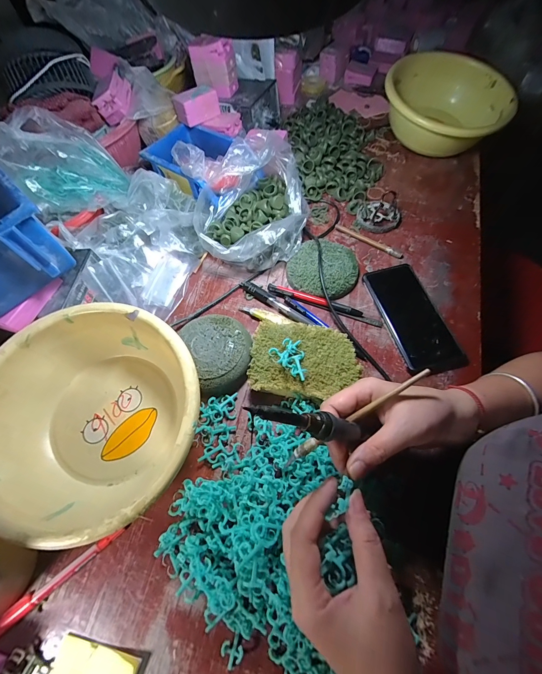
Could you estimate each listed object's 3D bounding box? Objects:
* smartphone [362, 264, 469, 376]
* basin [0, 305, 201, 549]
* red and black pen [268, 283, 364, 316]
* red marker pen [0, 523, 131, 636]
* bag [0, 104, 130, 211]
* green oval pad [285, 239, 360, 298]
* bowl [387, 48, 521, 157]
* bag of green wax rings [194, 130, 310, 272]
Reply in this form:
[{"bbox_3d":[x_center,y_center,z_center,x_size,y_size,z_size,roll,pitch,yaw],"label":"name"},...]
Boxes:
[{"bbox_3d":[0.194,-0.030,0.411,0.078,0.015,0.165,-15,63,-5],"label":"smartphone"},{"bbox_3d":[-0.186,0.086,0.321,0.221,0.087,0.216,-1,63,2],"label":"basin"},{"bbox_3d":[0.062,-0.055,0.429,0.139,0.010,0.012,18,65,12],"label":"red and black pen"},{"bbox_3d":[-0.211,0.240,0.294,0.140,0.011,0.014,-37,67,-15],"label":"red marker pen"},{"bbox_3d":[-0.303,-0.254,0.433,0.140,0.103,0.120,-40,68,-16],"label":"bag"},{"bbox_3d":[0.078,-0.104,0.448,0.103,0.022,0.094,9,64,7],"label":"green oval pad"},{"bbox_3d":[0.321,-0.421,0.558,0.217,0.107,0.217,-1,63,2],"label":"bowl"},{"bbox_3d":[-0.027,-0.210,0.463,0.162,0.094,0.206,5,63,5],"label":"bag of green wax rings"}]

